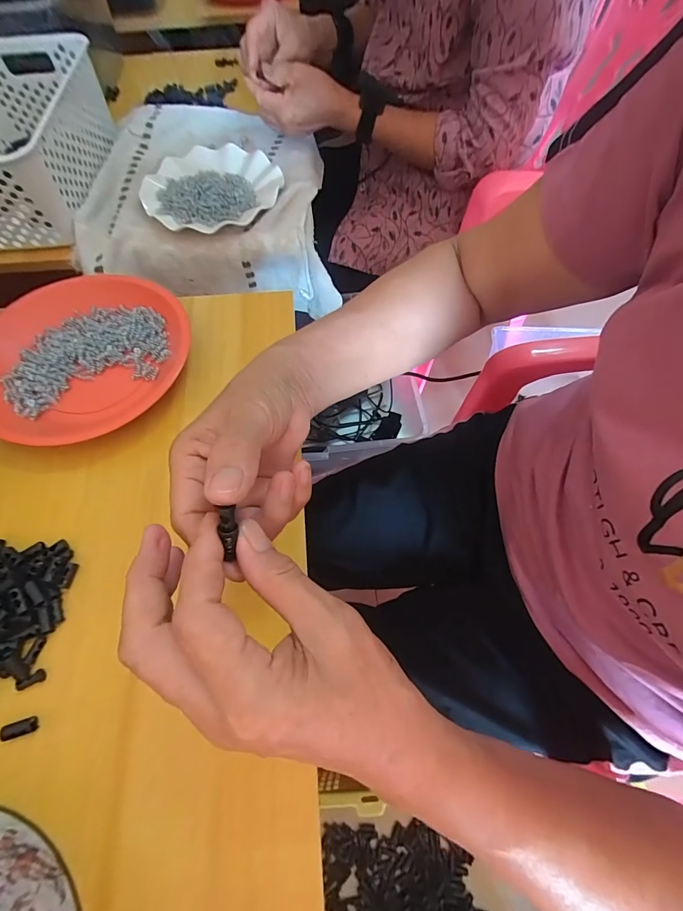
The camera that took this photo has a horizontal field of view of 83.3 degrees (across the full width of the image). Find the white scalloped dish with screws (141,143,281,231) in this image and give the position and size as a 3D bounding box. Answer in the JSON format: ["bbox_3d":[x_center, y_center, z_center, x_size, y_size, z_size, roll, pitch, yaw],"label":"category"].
[{"bbox_3d":[-0.178,-0.370,0.527,0.179,0.027,0.170,0,64,0],"label":"white scalloped dish with screws"}]

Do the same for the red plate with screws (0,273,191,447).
[{"bbox_3d":[-0.253,-0.099,0.369,0.186,0.031,0.190,0,64,0],"label":"red plate with screws"}]

